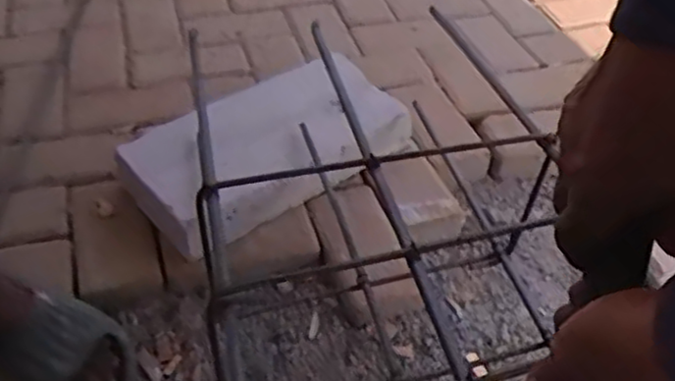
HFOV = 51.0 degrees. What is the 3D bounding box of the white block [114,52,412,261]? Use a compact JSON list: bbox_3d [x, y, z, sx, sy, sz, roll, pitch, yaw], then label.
[{"bbox_3d":[-0.090,-0.064,1.034,0.401,0.098,0.201,-26,51,-26],"label":"white block"}]

